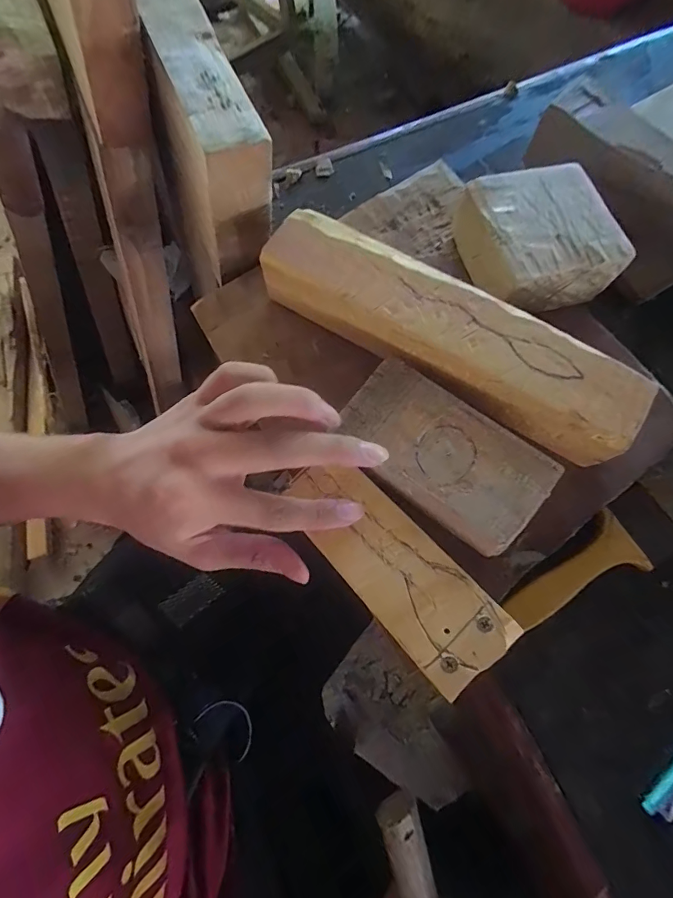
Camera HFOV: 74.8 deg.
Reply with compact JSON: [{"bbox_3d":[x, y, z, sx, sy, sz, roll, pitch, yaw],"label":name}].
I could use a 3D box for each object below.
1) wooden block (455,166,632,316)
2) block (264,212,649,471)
[{"bbox_3d":[0.123,-0.130,0.277,0.083,0.036,0.080,-16,74,-4],"label":"wooden block"},{"bbox_3d":[0.062,-0.067,0.254,0.219,0.035,0.052,30,76,9],"label":"block"}]

